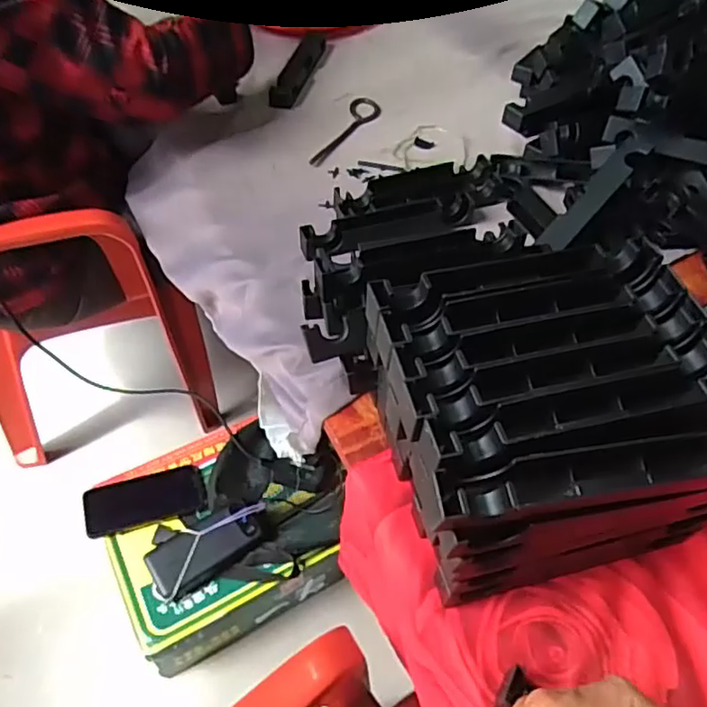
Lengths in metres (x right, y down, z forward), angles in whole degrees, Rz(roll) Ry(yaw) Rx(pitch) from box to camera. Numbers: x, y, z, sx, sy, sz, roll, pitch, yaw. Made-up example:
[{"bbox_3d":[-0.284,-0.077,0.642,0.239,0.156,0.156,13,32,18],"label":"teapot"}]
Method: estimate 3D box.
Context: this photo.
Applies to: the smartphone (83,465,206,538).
[{"bbox_3d":[-0.310,0.219,0.910,0.166,0.011,0.074,-10,67,-22],"label":"smartphone"}]

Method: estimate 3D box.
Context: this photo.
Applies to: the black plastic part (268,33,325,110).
[{"bbox_3d":[-0.077,-0.417,0.881,0.033,0.021,0.198,13,51,6],"label":"black plastic part"}]

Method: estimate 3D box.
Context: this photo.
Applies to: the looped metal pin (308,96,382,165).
[{"bbox_3d":[-0.004,-0.293,0.805,0.042,0.005,0.179,17,52,10],"label":"looped metal pin"}]

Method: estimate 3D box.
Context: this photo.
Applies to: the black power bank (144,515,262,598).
[{"bbox_3d":[-0.208,0.269,0.847,0.147,0.023,0.067,-25,57,-22],"label":"black power bank"}]

